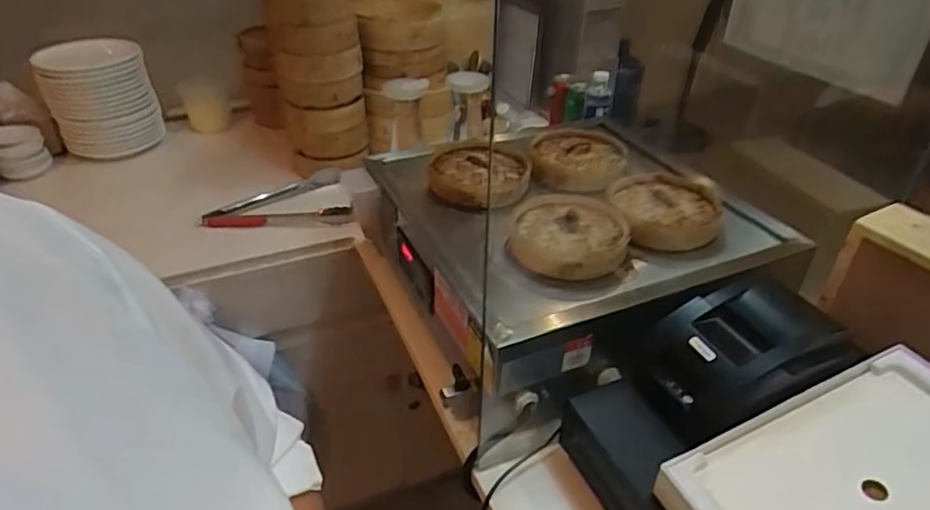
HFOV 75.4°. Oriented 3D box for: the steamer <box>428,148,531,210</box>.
[{"bbox_3d":[0.020,-0.118,0.897,0.146,0.039,0.136,3,35,2],"label":"steamer"}]

